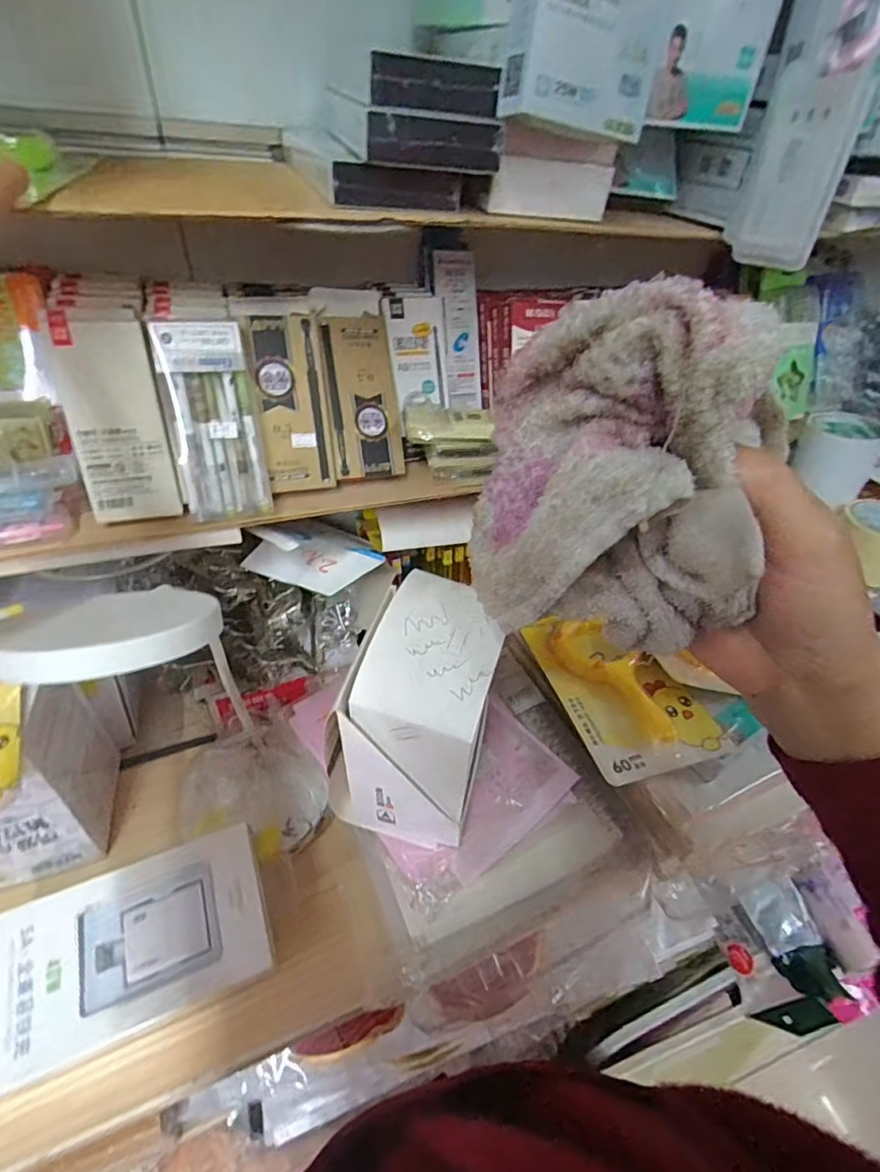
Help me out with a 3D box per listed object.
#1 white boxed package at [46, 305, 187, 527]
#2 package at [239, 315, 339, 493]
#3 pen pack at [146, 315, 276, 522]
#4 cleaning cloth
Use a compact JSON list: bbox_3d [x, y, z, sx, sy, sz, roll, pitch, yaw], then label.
[{"bbox_3d":[-0.253,-0.130,0.413,0.066,0.155,0.019,-10,21,-17],"label":"white boxed package"},{"bbox_3d":[-0.131,-0.160,0.470,0.064,0.145,0.010,-12,16,-19],"label":"package"},{"bbox_3d":[-0.186,-0.134,0.437,0.065,0.154,0.020,-11,21,-18],"label":"pen pack"},{"bbox_3d":[0.066,-0.036,0.183,0.099,0.115,0.052,12,40,9],"label":"cleaning cloth"}]

